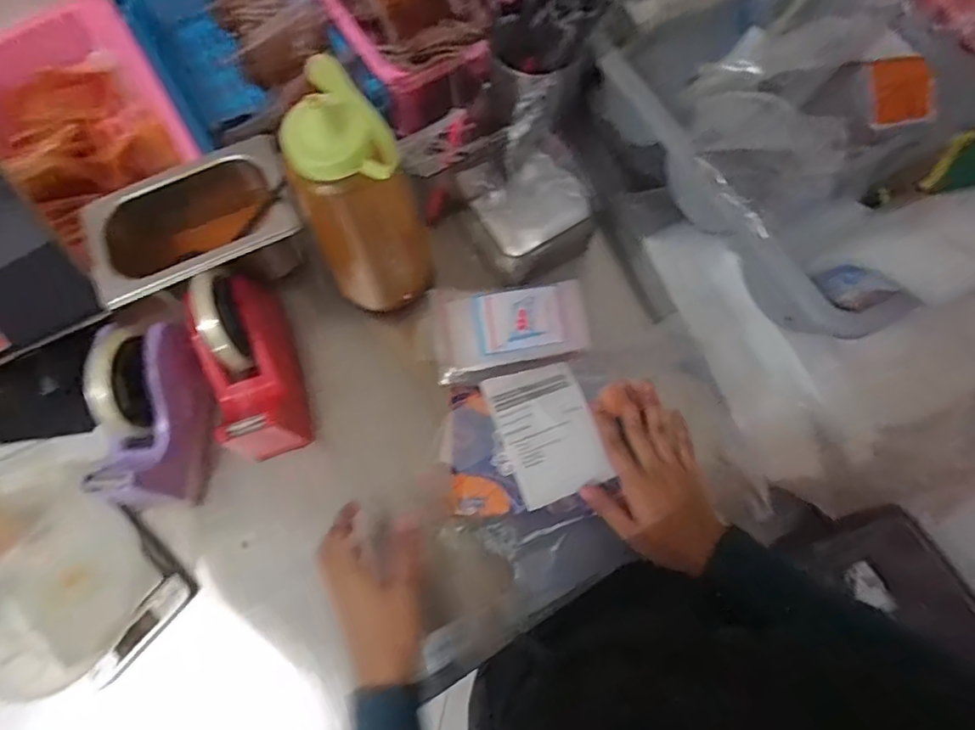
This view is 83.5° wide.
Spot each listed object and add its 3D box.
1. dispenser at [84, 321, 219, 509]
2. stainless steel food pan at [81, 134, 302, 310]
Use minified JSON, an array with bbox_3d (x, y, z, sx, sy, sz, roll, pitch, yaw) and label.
[{"bbox_3d":[-0.291,0.039,0.461,0.064,0.091,0.150,1,73,1],"label":"dispenser"},{"bbox_3d":[-0.263,-0.118,0.518,0.179,0.088,0.114,-20,74,-5],"label":"stainless steel food pan"}]

